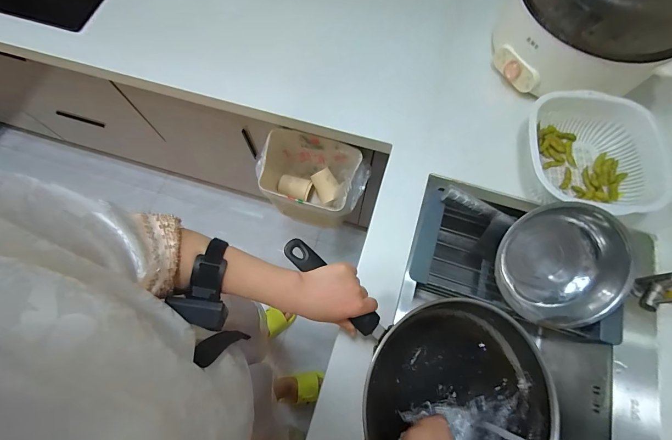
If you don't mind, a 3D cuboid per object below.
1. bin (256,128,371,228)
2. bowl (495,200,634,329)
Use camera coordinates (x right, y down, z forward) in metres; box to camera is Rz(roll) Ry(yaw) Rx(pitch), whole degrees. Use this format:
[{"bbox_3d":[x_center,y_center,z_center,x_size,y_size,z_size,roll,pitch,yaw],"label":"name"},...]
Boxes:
[{"bbox_3d":[-0.061,-0.088,0.849,0.267,0.245,0.170,13,72,4],"label":"bin"},{"bbox_3d":[0.401,0.082,0.575,0.190,0.090,0.228,-2,94,15],"label":"bowl"}]

